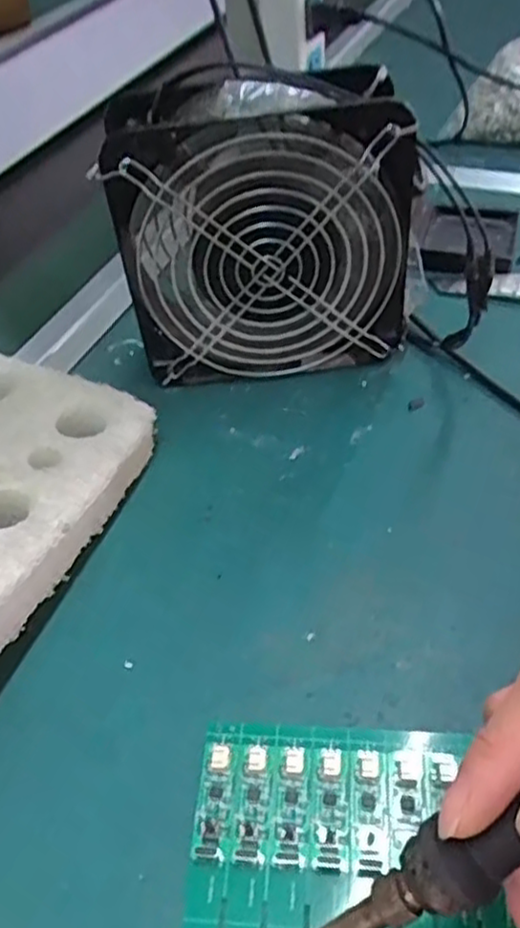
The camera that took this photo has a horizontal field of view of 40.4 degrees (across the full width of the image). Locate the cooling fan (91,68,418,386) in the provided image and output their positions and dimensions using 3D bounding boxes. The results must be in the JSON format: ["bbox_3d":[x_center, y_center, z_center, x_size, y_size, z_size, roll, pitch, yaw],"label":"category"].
[{"bbox_3d":[0.005,-0.123,0.385,0.154,0.152,0.059,-8,47,-2],"label":"cooling fan"}]

